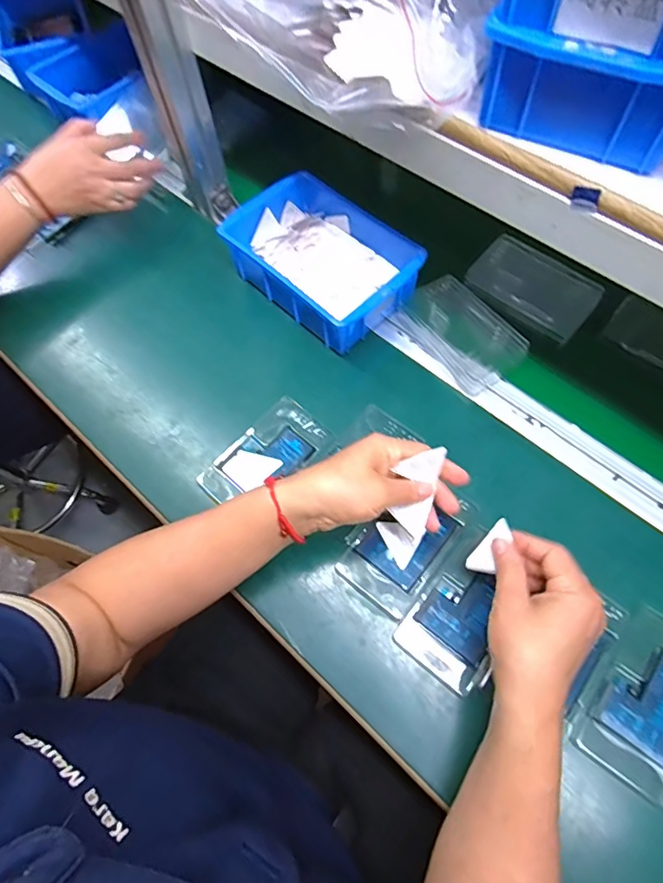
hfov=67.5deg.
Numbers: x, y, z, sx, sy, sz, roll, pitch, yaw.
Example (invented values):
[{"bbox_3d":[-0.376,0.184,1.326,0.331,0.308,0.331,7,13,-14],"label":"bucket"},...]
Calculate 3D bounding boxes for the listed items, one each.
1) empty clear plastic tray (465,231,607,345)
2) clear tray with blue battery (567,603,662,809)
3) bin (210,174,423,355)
[{"bbox_3d":[0.225,-0.172,0.549,0.079,0.026,0.131,-42,69,-16],"label":"empty clear plastic tray"},{"bbox_3d":[0.251,0.201,0.392,0.076,0.005,0.128,32,70,17],"label":"clear tray with blue battery"},{"bbox_3d":[-0.004,-0.209,0.570,0.152,0.067,0.203,-42,69,-16],"label":"bin"}]

